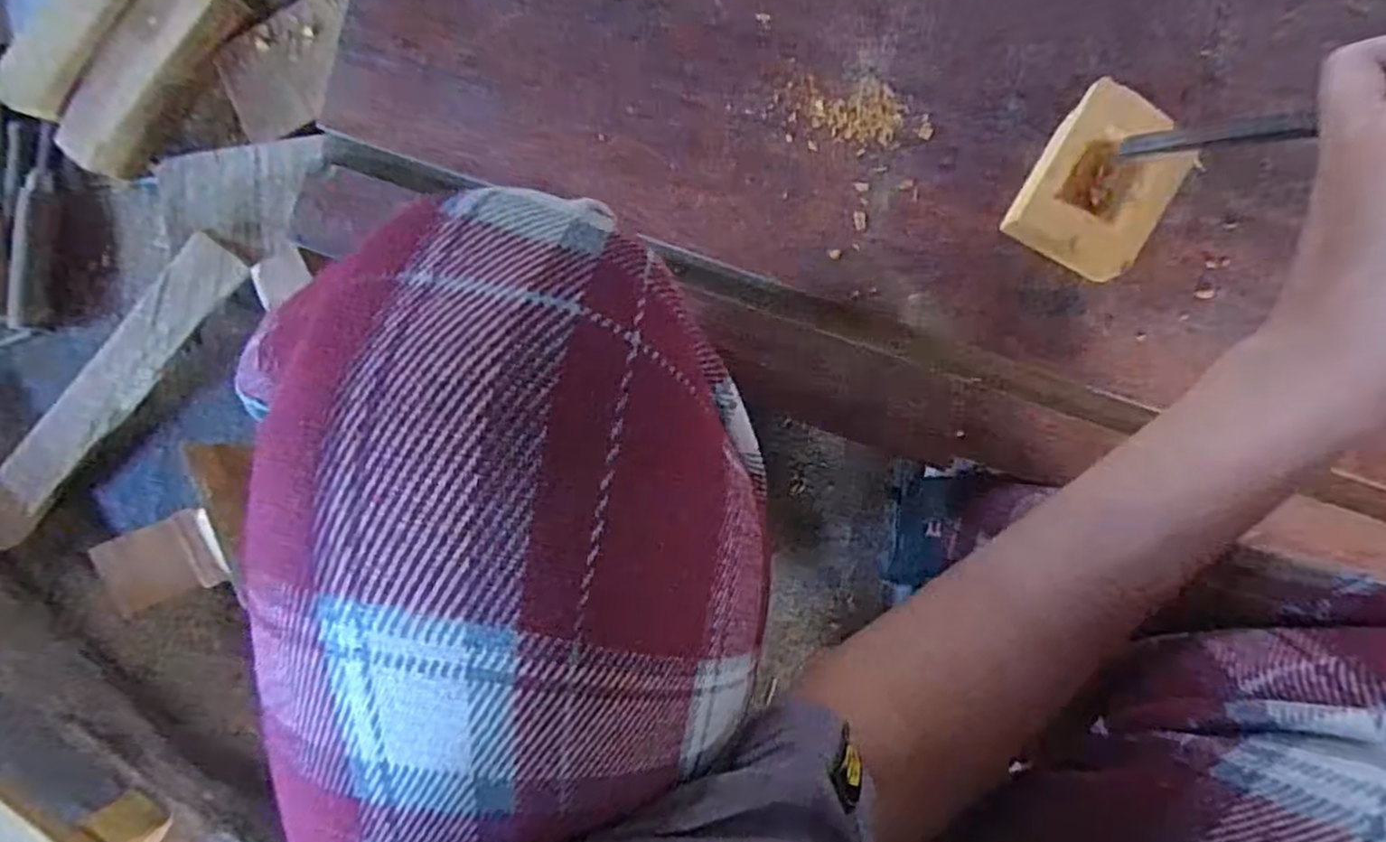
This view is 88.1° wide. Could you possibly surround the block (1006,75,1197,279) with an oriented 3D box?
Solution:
[{"bbox_3d":[0.219,-0.127,0.390,0.067,0.028,0.089,32,95,2],"label":"block"}]

